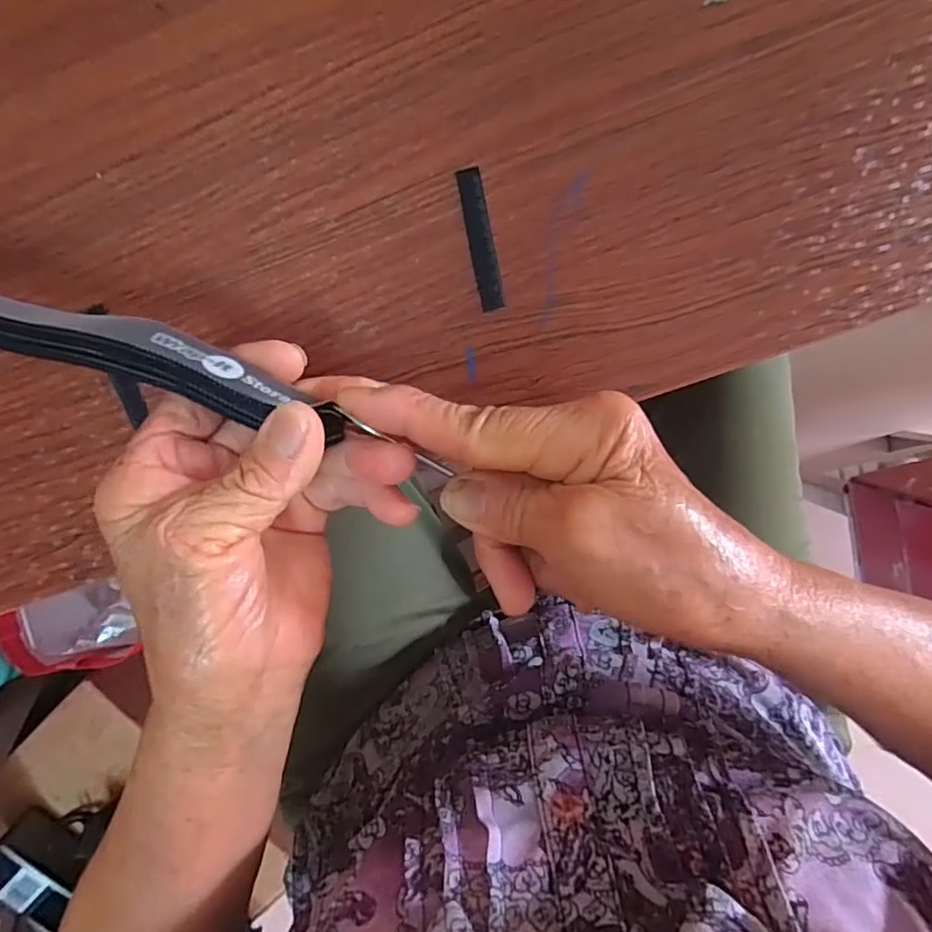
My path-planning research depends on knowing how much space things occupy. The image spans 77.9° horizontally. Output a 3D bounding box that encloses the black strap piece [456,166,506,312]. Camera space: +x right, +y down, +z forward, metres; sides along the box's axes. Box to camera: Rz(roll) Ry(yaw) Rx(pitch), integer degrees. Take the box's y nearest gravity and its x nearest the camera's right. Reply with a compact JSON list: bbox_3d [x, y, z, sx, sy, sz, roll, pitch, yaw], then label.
[{"bbox_3d":[0.006,-0.090,0.231,0.010,0.004,0.054,-11,99,3],"label":"black strap piece"}]

